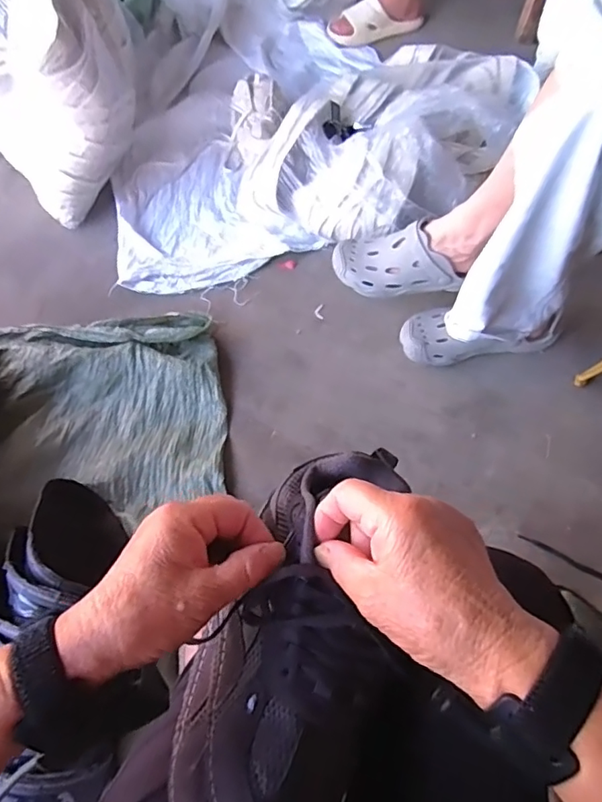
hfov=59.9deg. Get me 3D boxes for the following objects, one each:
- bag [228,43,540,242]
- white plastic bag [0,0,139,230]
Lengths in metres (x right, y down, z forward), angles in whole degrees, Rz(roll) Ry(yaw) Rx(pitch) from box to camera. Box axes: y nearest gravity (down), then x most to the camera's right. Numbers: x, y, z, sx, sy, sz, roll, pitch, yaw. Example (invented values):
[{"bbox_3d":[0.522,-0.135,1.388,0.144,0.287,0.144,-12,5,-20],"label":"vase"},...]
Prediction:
[{"bbox_3d":[0.159,-0.515,1.046,0.398,0.201,0.447,31,68,17],"label":"bag"},{"bbox_3d":[-0.519,-0.693,1.036,0.390,0.423,0.469,-24,64,-10],"label":"white plastic bag"}]

